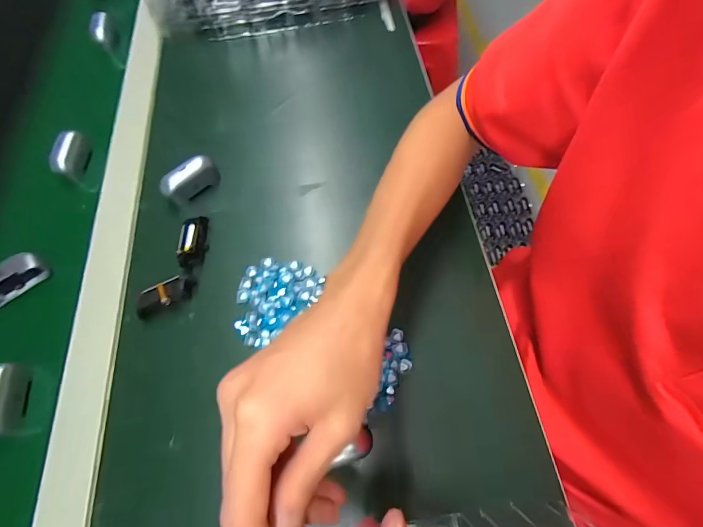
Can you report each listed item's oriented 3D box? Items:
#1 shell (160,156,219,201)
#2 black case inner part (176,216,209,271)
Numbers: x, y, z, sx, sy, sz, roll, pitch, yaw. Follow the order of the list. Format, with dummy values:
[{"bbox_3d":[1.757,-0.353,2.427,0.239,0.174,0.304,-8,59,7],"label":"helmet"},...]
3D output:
[{"bbox_3d":[-0.171,-0.088,0.384,0.058,0.034,0.019,-32,67,-13],"label":"shell"},{"bbox_3d":[-0.155,-0.021,0.356,0.021,0.019,0.053,-1,64,1],"label":"black case inner part"}]

